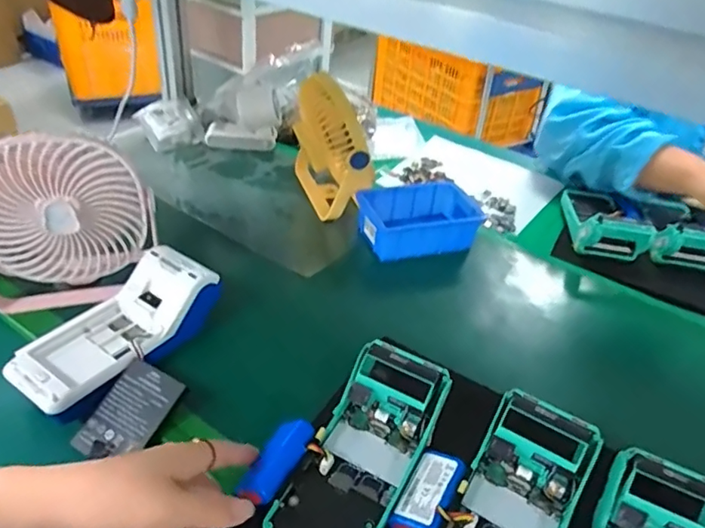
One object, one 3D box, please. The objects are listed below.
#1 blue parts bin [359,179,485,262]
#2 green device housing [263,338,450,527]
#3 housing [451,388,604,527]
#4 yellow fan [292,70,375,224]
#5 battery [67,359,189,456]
[{"bbox_3d":[0.091,-0.060,0.712,0.154,0.045,0.097,-5,38,-18],"label":"blue parts bin"},{"bbox_3d":[0.010,0.135,0.404,0.076,0.048,0.172,23,42,20],"label":"green device housing"},{"bbox_3d":[0.110,0.167,0.374,0.081,0.054,0.165,26,44,23],"label":"housing"},{"bbox_3d":[-0.034,-0.161,0.736,0.076,0.167,0.154,-10,40,-25],"label":"yellow fan"},{"bbox_3d":[-0.186,0.126,0.455,0.058,0.010,0.084,27,67,17],"label":"battery"}]

